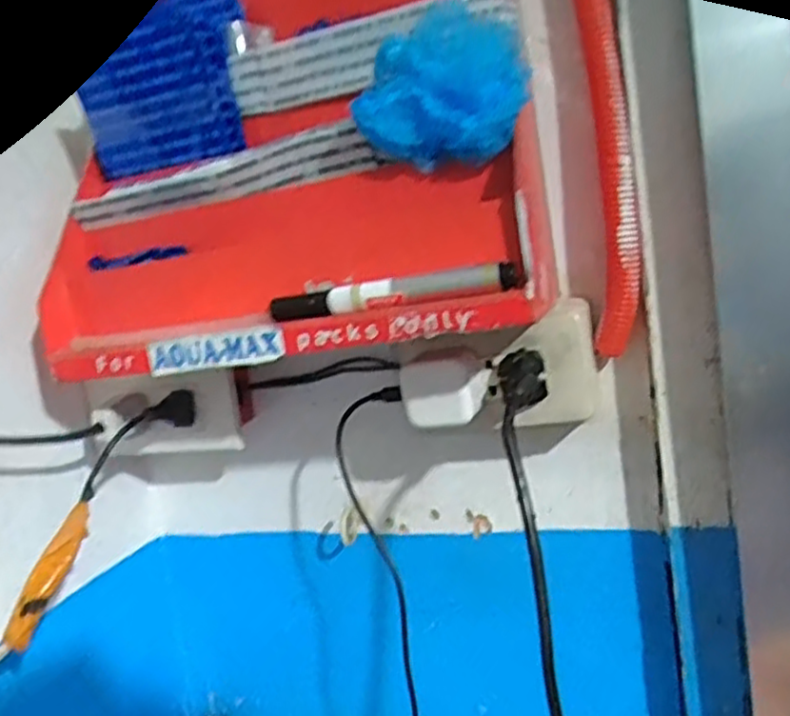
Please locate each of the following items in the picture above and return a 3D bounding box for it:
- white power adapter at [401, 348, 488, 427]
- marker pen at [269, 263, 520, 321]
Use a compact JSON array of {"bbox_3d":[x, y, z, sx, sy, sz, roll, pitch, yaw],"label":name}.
[{"bbox_3d":[0.031,0.017,0.455,0.043,0.044,0.035,-3,9,30],"label":"white power adapter"},{"bbox_3d":[-0.004,-0.035,0.393,0.138,0.014,0.021,-4,9,26],"label":"marker pen"}]

